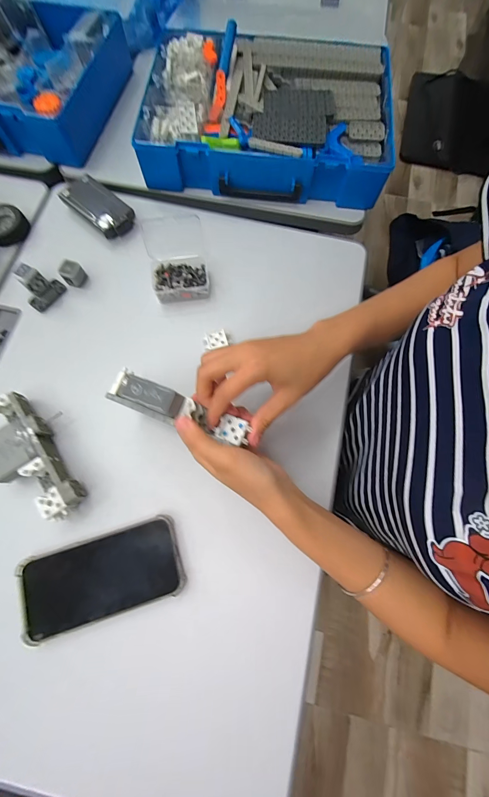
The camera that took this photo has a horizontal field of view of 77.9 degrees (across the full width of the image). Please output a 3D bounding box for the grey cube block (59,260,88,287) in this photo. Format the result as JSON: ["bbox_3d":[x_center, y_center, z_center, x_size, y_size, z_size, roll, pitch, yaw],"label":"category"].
[{"bbox_3d":[-0.234,-0.170,0.414,0.023,0.025,0.026,24,75,5],"label":"grey cube block"}]

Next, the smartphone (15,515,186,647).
[{"bbox_3d":[-0.153,0.191,0.327,0.165,0.013,0.080,-16,75,-6],"label":"smartphone"}]

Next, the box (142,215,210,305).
[{"bbox_3d":[-0.093,-0.191,0.422,0.077,0.035,0.109,-12,74,-5],"label":"box"}]

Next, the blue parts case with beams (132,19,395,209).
[{"bbox_3d":[0.035,-0.437,0.471,0.359,0.070,0.260,5,74,1],"label":"blue parts case with beams"}]

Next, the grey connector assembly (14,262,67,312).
[{"bbox_3d":[-0.278,-0.151,0.407,0.046,0.033,0.048,38,76,9],"label":"grey connector assembly"}]

